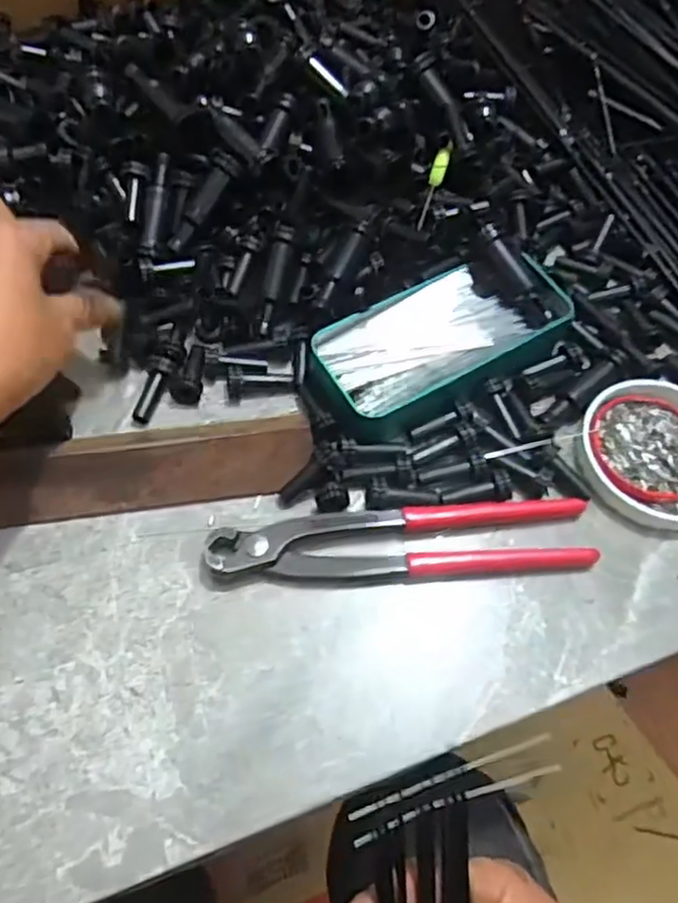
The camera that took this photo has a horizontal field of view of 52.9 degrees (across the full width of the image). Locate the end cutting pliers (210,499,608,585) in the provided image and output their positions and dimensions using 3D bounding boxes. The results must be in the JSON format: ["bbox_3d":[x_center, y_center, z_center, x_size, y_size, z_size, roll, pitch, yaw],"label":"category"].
[{"bbox_3d":[0.035,0.044,0.352,0.198,0.015,0.040,-3,60,-4],"label":"end cutting pliers"}]

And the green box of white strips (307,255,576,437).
[{"bbox_3d":[0.057,-0.065,0.391,0.153,0.026,0.069,-29,65,-18],"label":"green box of white strips"}]

